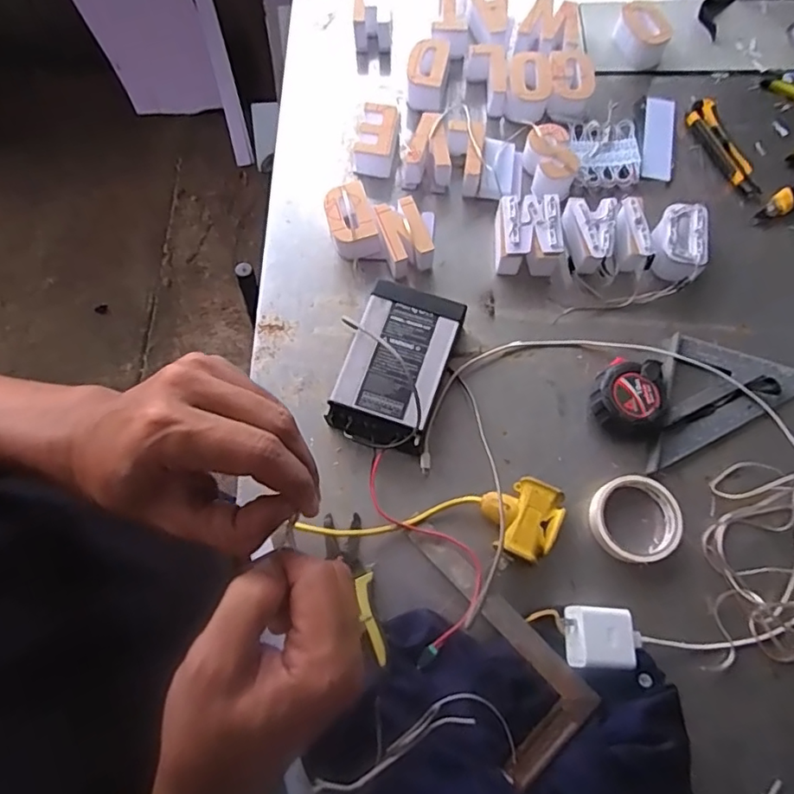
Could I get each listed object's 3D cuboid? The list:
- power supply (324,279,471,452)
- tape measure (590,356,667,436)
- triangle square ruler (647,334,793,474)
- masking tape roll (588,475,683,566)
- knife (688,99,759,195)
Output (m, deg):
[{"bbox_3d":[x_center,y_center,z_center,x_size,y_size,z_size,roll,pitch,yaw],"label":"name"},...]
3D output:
[{"bbox_3d":[-0.003,-0.038,0.659,0.119,0.055,0.190,18,73,6],"label":"power supply"},{"bbox_3d":[0.262,-0.004,0.651,0.078,0.029,0.092,13,73,4],"label":"tape measure"},{"bbox_3d":[0.365,-0.016,0.670,0.228,0.019,0.119,-26,74,-8],"label":"triangle square ruler"},{"bbox_3d":[0.256,0.129,0.613,0.096,0.016,0.089,0,72,0],"label":"masking tape roll"},{"bbox_3d":[0.444,-0.341,0.785,0.045,0.012,0.155,-17,73,-5],"label":"knife"}]

